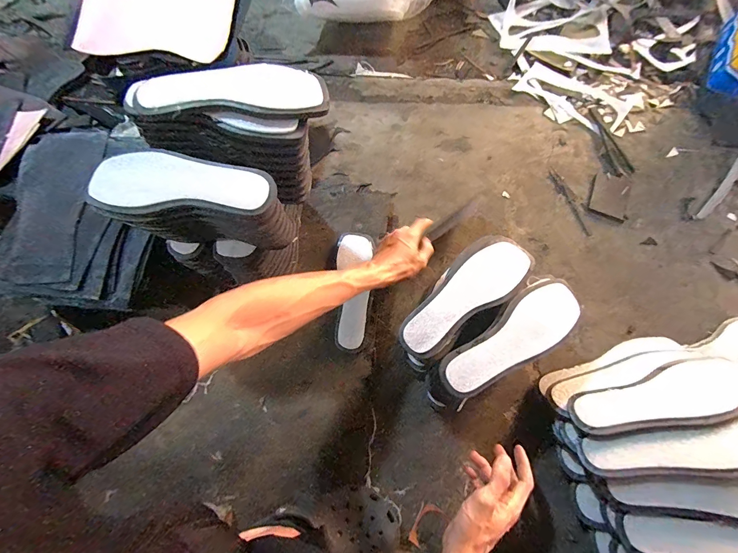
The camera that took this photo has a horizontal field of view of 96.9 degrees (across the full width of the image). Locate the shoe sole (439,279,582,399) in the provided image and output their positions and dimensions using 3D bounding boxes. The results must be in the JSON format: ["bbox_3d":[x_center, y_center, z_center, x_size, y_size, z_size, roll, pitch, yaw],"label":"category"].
[{"bbox_3d":[0.210,0.090,0.481,0.238,0.012,0.081,-34,75,-8],"label":"shoe sole"}]

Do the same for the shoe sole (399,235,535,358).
[{"bbox_3d":[0.144,0.027,0.499,0.234,0.018,0.093,-40,76,-9],"label":"shoe sole"}]

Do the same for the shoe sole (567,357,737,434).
[{"bbox_3d":[0.428,0.183,0.484,0.234,0.014,0.086,-22,39,5],"label":"shoe sole"}]

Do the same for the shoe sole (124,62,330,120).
[{"bbox_3d":[-0.180,-0.241,0.423,0.248,0.023,0.087,-3,65,-7],"label":"shoe sole"}]

